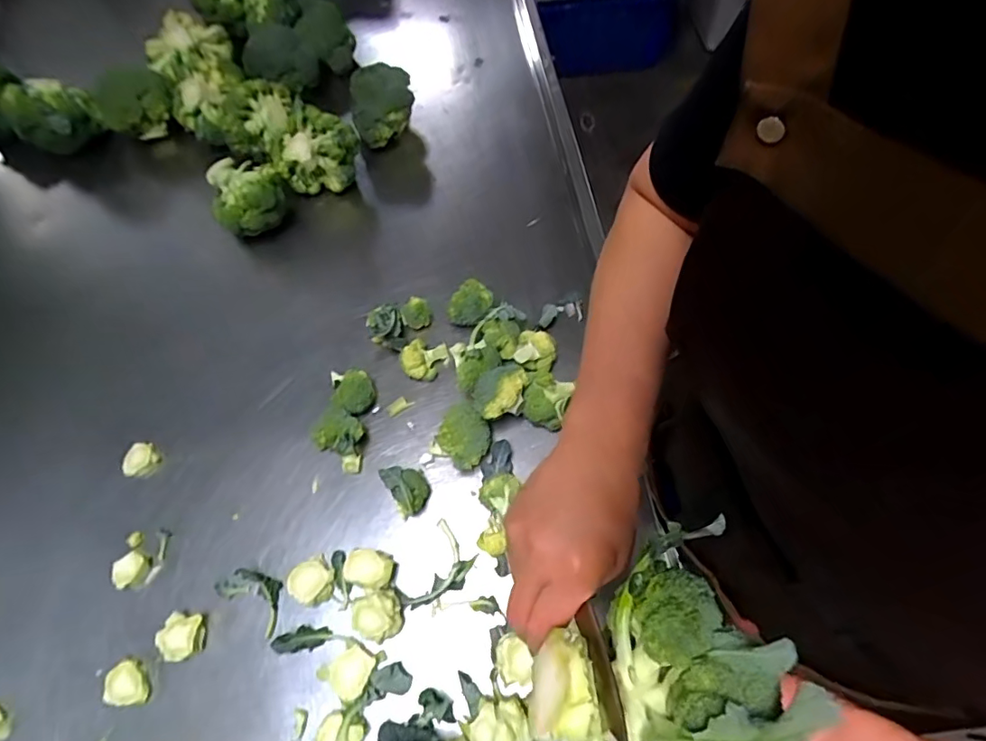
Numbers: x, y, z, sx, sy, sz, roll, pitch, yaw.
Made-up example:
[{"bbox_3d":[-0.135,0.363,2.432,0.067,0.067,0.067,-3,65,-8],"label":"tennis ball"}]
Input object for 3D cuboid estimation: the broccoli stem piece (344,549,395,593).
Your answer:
[{"bbox_3d":[-0.140,0.226,0.600,0.053,0.041,0.041,8,66,5],"label":"broccoli stem piece"}]

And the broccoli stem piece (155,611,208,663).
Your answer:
[{"bbox_3d":[-0.342,0.293,0.582,0.040,0.029,0.045,-1,66,3],"label":"broccoli stem piece"}]

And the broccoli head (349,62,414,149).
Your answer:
[{"bbox_3d":[-0.176,-0.431,0.848,0.106,0.129,0.084,-21,67,-6],"label":"broccoli head"}]

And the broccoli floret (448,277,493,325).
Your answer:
[{"bbox_3d":[-0.029,-0.086,0.726,0.052,0.051,0.060,34,72,17],"label":"broccoli floret"}]

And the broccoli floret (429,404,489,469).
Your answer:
[{"bbox_3d":[-0.036,0.079,0.630,0.066,0.048,0.063,-1,66,3],"label":"broccoli floret"}]

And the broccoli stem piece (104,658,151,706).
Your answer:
[{"bbox_3d":[-0.395,0.336,0.570,0.047,0.013,0.043,-5,66,1],"label":"broccoli stem piece"}]

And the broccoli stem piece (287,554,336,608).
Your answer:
[{"bbox_3d":[-0.205,0.239,0.599,0.048,0.029,0.048,0,66,1],"label":"broccoli stem piece"}]

